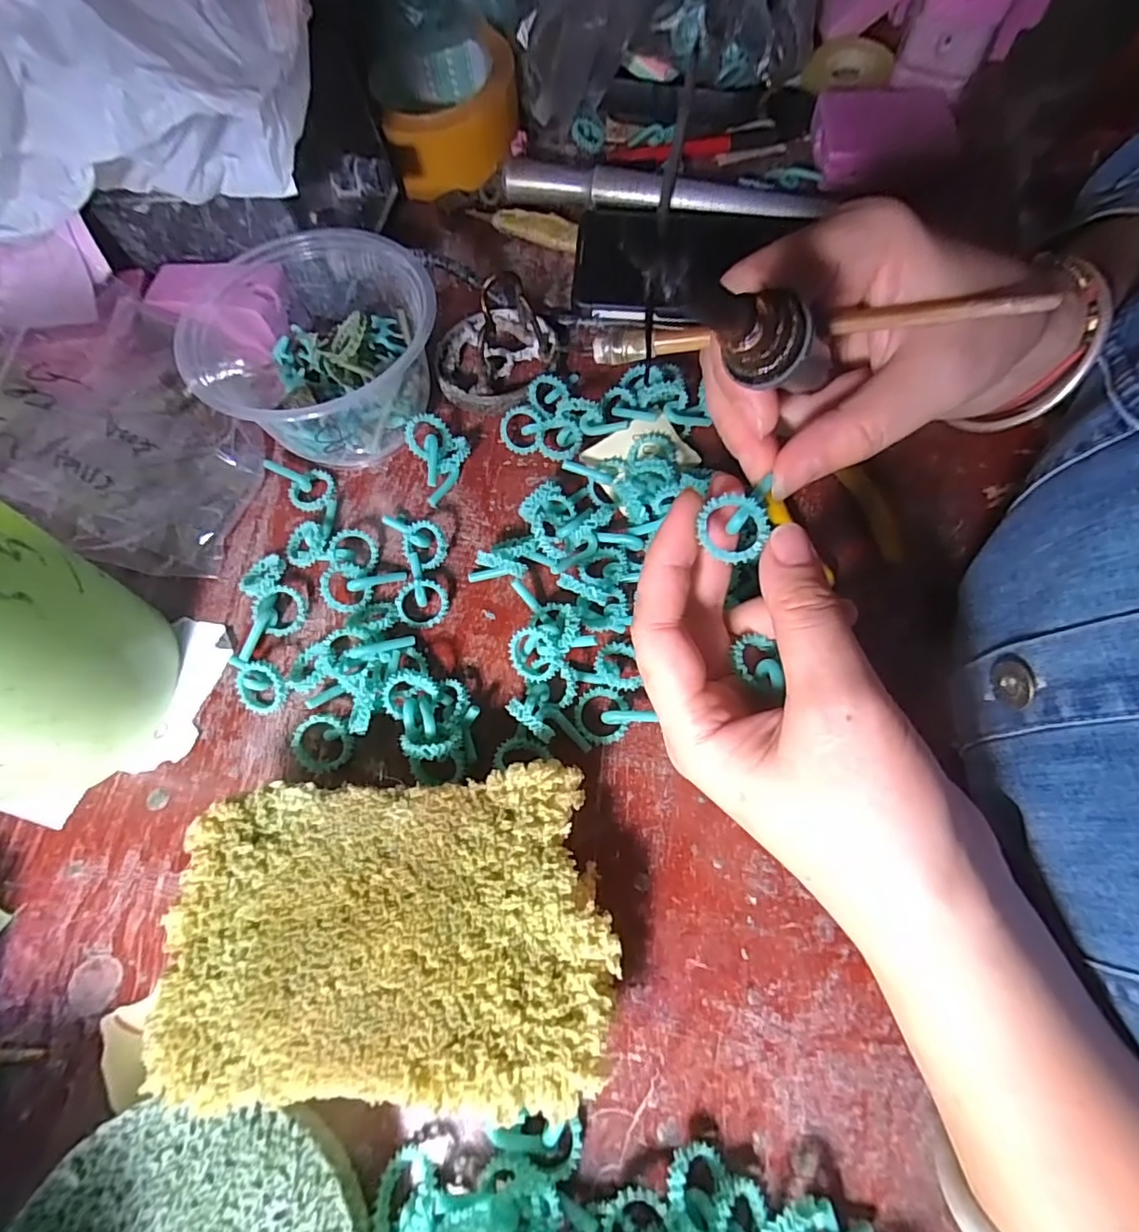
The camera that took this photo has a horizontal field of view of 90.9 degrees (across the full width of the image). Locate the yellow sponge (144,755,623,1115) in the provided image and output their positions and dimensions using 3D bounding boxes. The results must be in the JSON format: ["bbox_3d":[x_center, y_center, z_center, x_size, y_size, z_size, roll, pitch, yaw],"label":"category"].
[{"bbox_3d":[-0.058,0.105,0.192,0.141,0.041,0.098,-6,68,0],"label":"yellow sponge"}]

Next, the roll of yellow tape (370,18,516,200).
[{"bbox_3d":[-0.079,-0.333,0.367,0.085,0.053,0.088,-1,68,2],"label":"roll of yellow tape"}]

